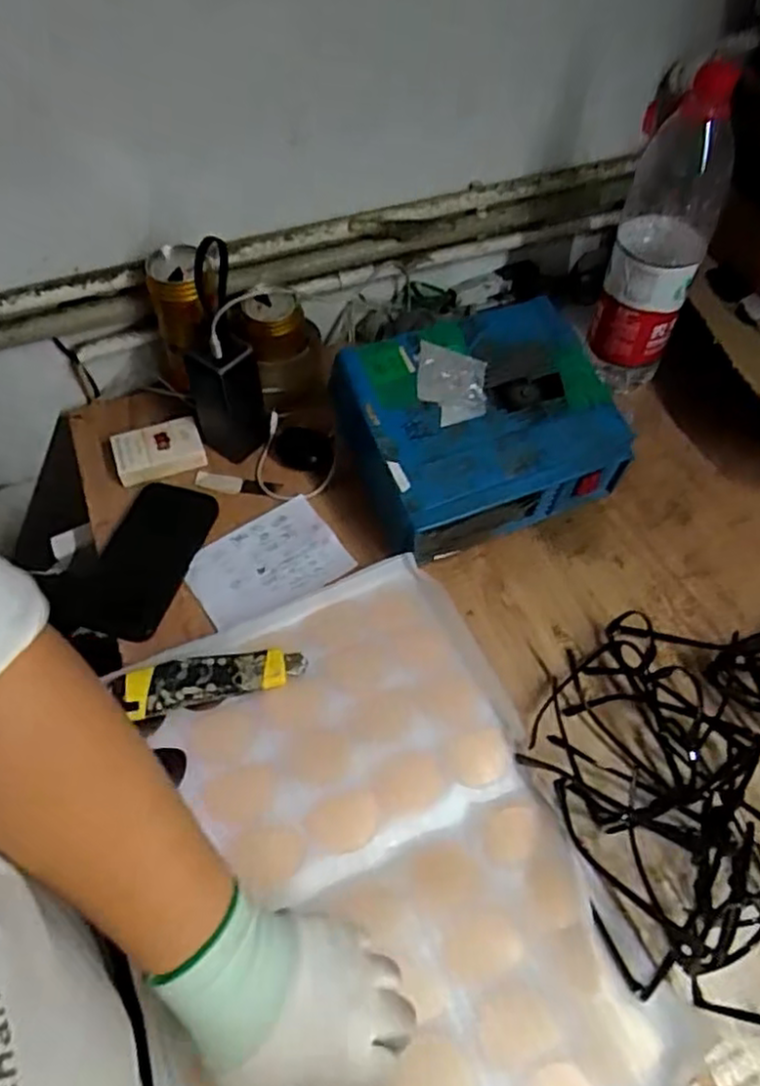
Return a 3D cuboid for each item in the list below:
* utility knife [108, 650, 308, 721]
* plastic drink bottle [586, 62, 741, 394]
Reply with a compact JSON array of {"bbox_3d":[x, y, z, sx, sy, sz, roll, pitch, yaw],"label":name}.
[{"bbox_3d":[-0.134,0.108,0.566,0.145,0.021,0.037,-13,56,-10],"label":"utility knife"},{"bbox_3d":[0.280,-0.298,0.707,0.086,0.293,0.083,16,56,10],"label":"plastic drink bottle"}]

